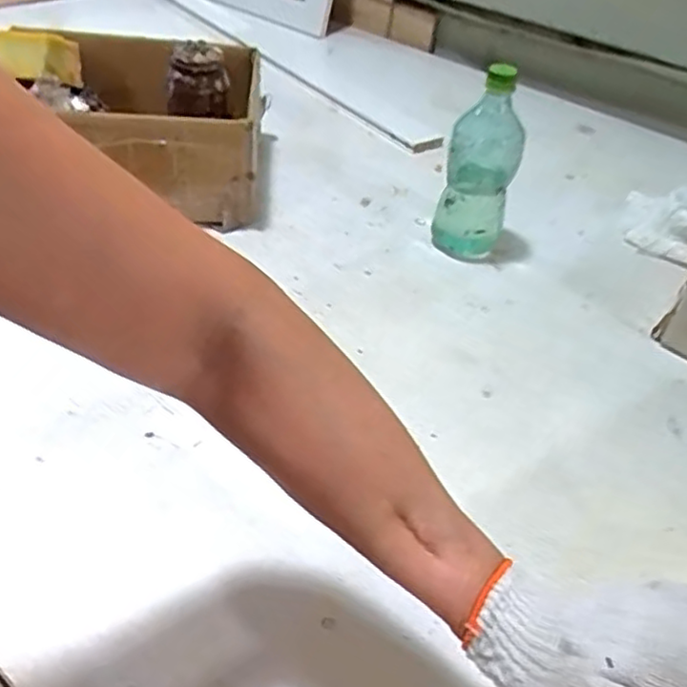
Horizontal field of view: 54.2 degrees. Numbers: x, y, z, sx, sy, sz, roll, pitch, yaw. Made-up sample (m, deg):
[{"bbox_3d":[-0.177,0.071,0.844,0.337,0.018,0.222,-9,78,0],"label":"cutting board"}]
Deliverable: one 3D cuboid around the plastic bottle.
[{"bbox_3d":[0.148,-0.191,0.723,0.076,0.181,0.062,17,43,10],"label":"plastic bottle"}]

